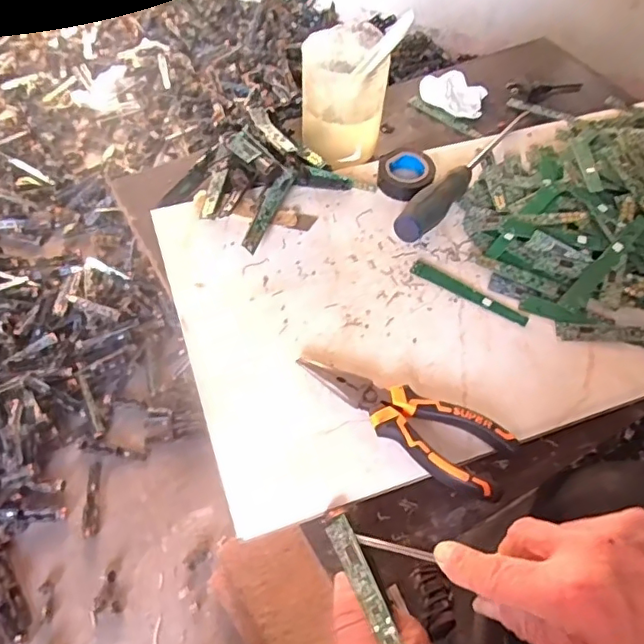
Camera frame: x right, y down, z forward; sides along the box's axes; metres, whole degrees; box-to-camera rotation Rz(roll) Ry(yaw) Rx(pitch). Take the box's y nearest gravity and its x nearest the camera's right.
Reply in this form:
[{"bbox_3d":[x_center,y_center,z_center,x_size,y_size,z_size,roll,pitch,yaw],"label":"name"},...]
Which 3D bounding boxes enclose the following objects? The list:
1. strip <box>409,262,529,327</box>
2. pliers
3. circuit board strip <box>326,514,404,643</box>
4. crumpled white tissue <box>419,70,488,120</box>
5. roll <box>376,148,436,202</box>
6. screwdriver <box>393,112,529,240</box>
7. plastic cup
[{"bbox_3d":[0.121,-0.025,0.461,0.100,0.004,0.013,28,58,16],"label":"strip"},{"bbox_3d":[0.051,0.064,0.375,0.148,0.012,0.051,25,57,14],"label":"pliers"},{"bbox_3d":[0.026,0.150,0.309,0.014,0.004,0.095,-34,43,2],"label":"circuit board strip"},{"bbox_3d":[0.142,-0.250,0.609,0.070,0.025,0.049,15,56,7],"label":"crumpled white tissue"},{"bbox_3d":[0.079,-0.138,0.524,0.050,0.022,0.050,1,55,-2],"label":"roll"},{"bbox_3d":[0.144,-0.150,0.527,0.025,0.028,0.241,34,60,19],"label":"screwdriver"},{"bbox_3d":[0.021,-0.209,0.518,0.072,0.096,0.079,1,55,-2],"label":"plastic cup"}]

